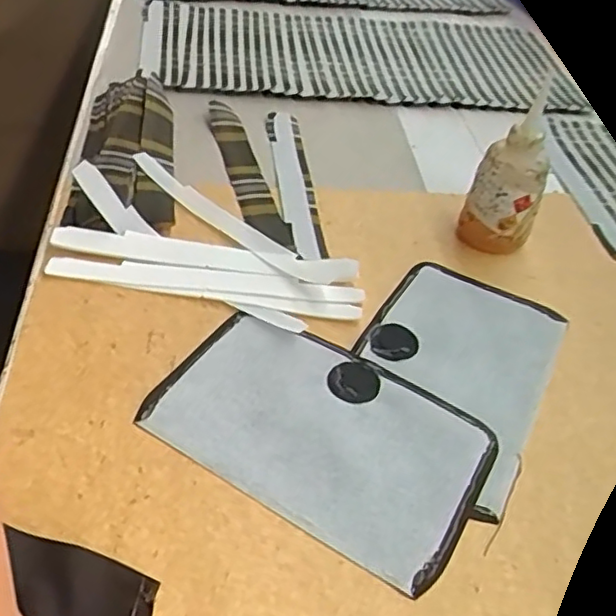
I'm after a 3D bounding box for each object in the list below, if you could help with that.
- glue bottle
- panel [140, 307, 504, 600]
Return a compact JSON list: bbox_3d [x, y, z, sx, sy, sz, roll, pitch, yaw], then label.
[{"bbox_3d":[0.179,-0.116,0.562,0.049,0.139,0.051,-3,45,-10],"label":"glue bottle"},{"bbox_3d":[0.009,0.082,0.447,0.222,0.009,0.138,27,47,18],"label":"panel"}]

